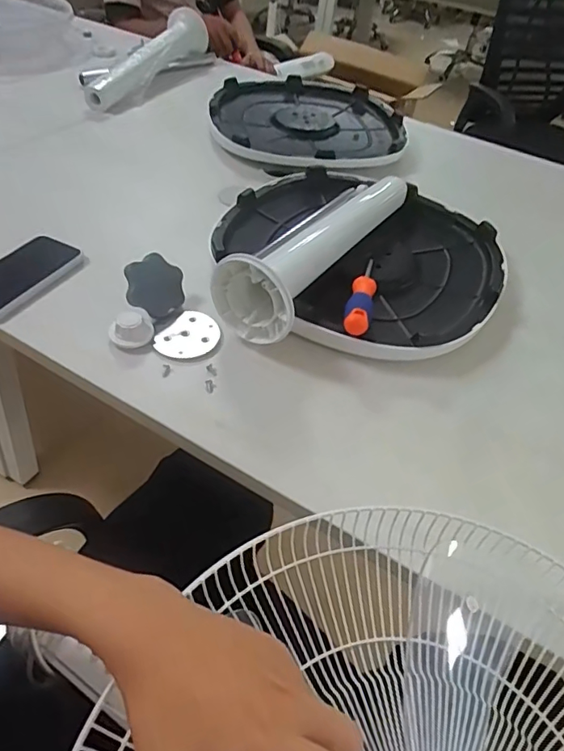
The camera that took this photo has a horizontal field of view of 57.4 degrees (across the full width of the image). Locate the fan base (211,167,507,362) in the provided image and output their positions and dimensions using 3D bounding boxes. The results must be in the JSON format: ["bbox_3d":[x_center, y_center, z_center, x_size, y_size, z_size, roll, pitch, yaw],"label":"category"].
[{"bbox_3d":[0.110,-0.182,0.743,0.404,0.035,0.414,3,47,-4],"label":"fan base"}]

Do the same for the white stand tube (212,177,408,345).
[{"bbox_3d":[0.076,-0.200,0.696,0.098,0.089,0.419,28,50,18],"label":"white stand tube"}]

